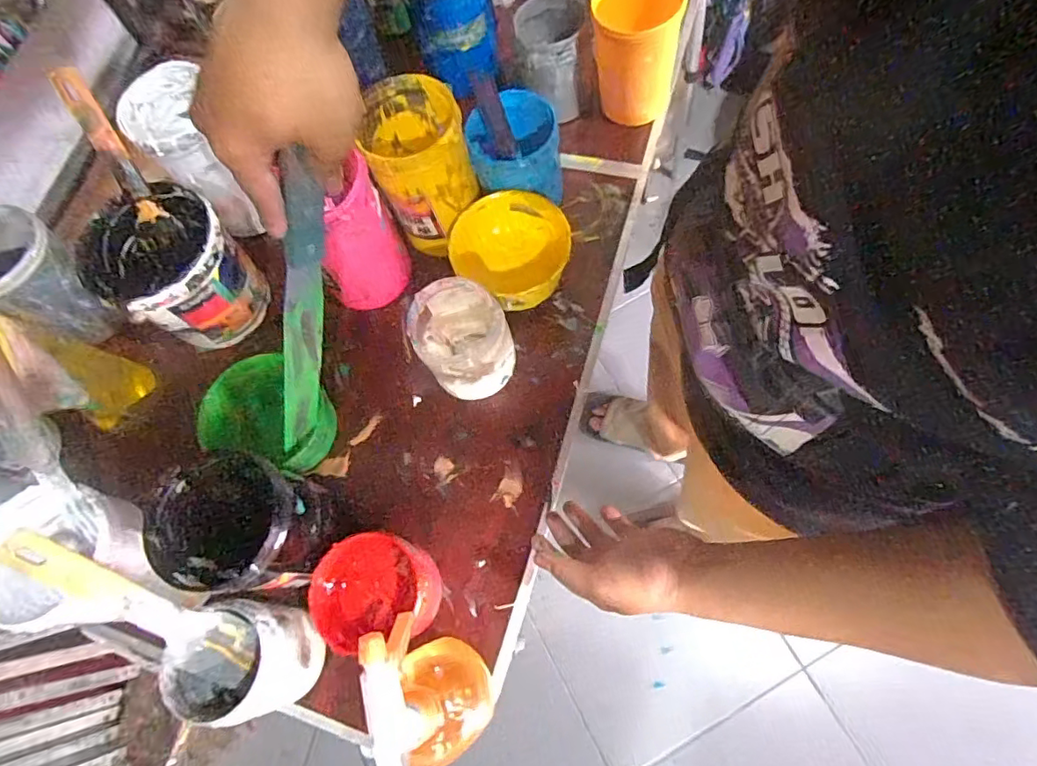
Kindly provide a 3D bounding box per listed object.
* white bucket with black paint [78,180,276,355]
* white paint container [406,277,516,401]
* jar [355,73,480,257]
[{"bbox_3d":[-0.332,-0.112,0.549,0.115,0.105,0.125,-2,71,5],"label":"white bucket with black paint"},{"bbox_3d":[-0.050,-0.038,0.512,0.076,0.090,0.088,-28,71,-4],"label":"white paint container"},{"bbox_3d":[-0.090,-0.208,0.538,0.090,0.119,0.099,-2,71,5],"label":"jar"}]

